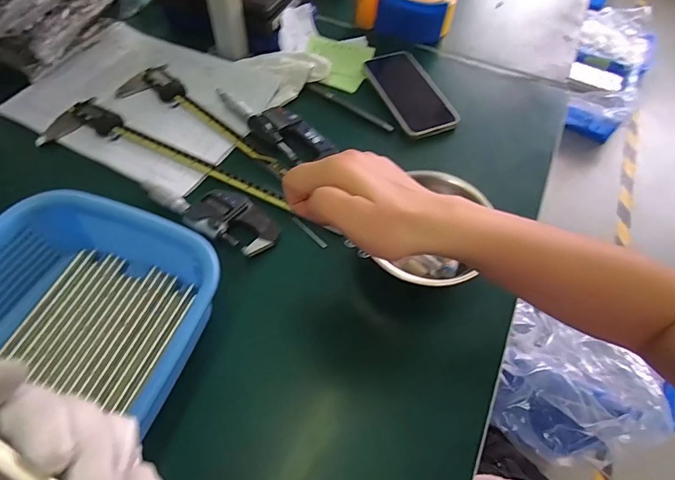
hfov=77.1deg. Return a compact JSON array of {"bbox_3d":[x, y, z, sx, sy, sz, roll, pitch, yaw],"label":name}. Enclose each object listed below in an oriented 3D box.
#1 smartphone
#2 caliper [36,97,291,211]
[{"bbox_3d":[0.094,-0.196,0.560,0.076,0.016,0.144,-19,60,-14],"label":"smartphone"},{"bbox_3d":[-0.197,-0.104,0.495,0.306,0.013,0.073,18,58,9],"label":"caliper"}]

